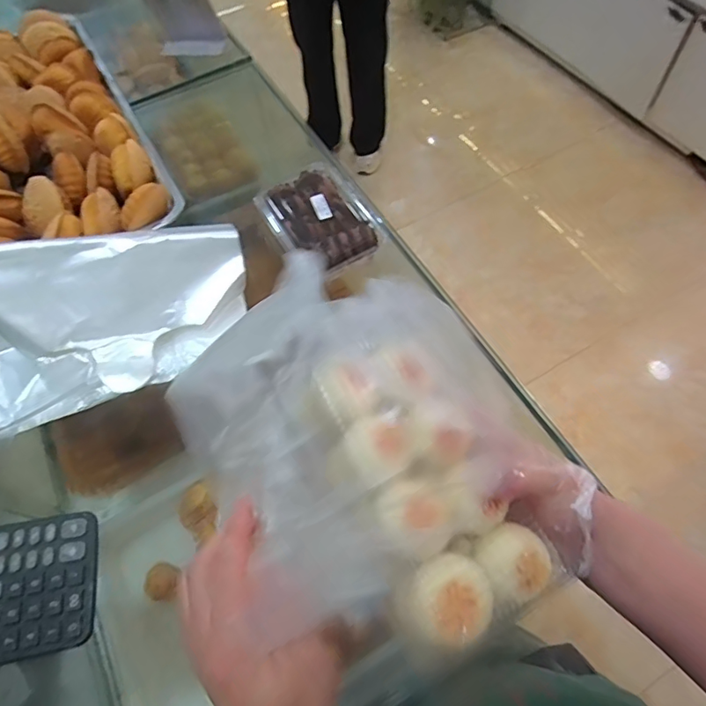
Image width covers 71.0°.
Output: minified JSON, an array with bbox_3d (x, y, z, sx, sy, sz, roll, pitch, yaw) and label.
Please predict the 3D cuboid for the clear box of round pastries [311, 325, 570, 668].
[{"bbox_3d":[0.045,0.085,0.328,0.098,0.055,0.187,-25,63,-10],"label":"clear box of round pastries"}]

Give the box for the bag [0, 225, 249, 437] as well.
[{"bbox_3d":[-0.271,-0.042,0.574,0.299,0.078,0.192,-13,97,-13],"label":"bag"}]

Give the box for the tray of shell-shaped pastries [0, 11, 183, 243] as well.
[{"bbox_3d":[-0.507,-0.303,0.700,0.368,0.088,0.539,-28,63,-11],"label":"tray of shell-shaped pastries"}]

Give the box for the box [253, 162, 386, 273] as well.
[{"bbox_3d":[-0.044,-0.175,0.625,0.114,0.031,0.158,-31,64,-13],"label":"box"}]

